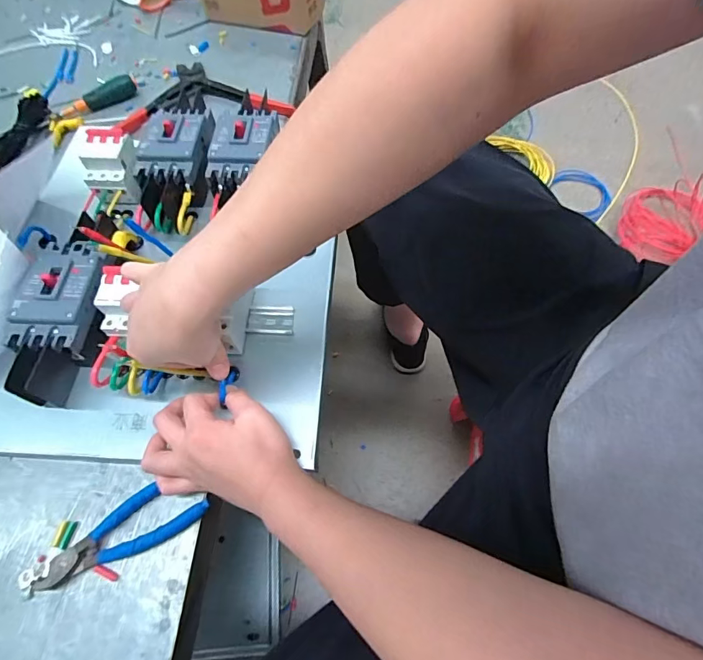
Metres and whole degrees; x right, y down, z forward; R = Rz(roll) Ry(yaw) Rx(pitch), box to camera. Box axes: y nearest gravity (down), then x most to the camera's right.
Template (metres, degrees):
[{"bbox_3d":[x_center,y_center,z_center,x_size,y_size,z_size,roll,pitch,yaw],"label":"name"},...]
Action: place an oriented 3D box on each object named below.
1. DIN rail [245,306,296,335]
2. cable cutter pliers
[{"bbox_3d":[-0.093,-0.012,0.493,0.051,0.007,0.036,-1,60,4],"label":"DIN rail"},{"bbox_3d":[-0.219,0.191,0.405,0.162,0.016,0.051,-25,62,-10],"label":"cable cutter pliers"}]

